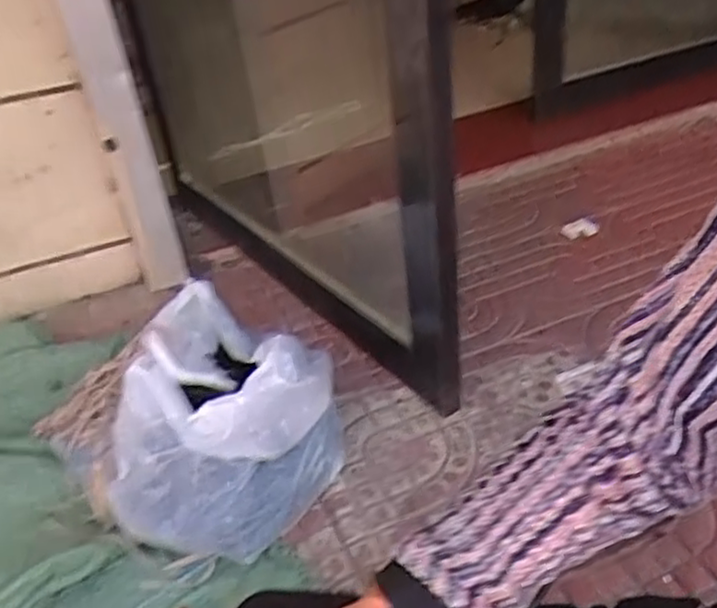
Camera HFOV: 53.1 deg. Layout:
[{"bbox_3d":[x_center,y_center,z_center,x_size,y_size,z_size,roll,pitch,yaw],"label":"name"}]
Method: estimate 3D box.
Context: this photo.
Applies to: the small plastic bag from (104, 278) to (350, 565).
[{"bbox_3d":[-0.170,0.123,1.030,0.269,0.222,0.431,0,38,11],"label":"small plastic bag"}]

